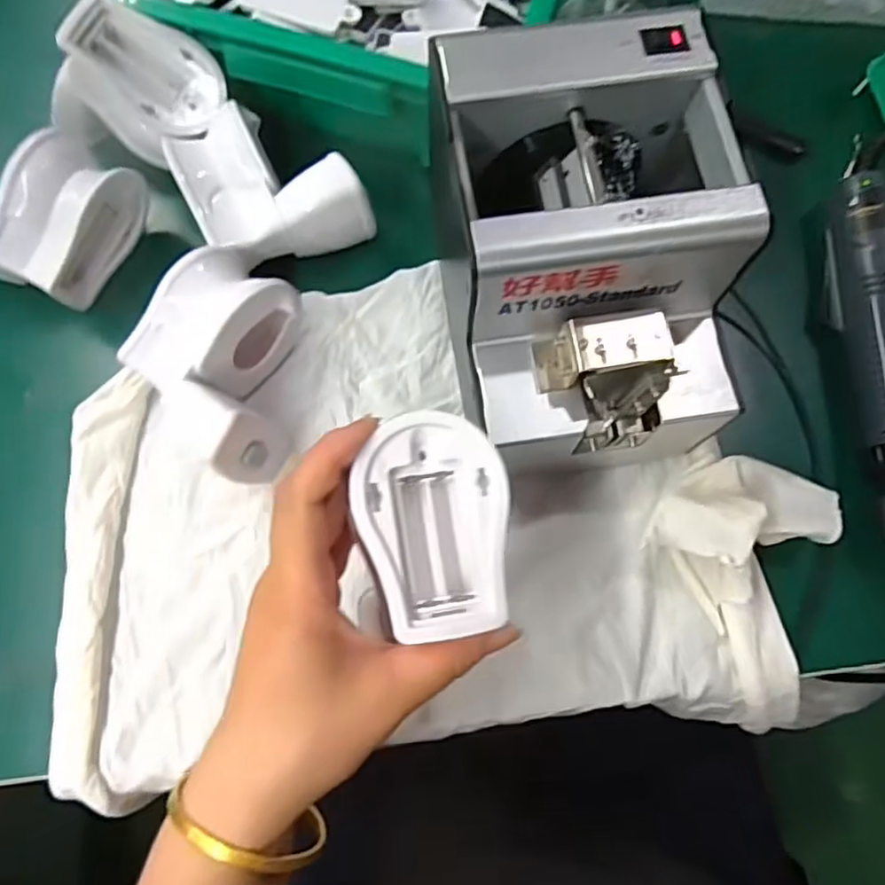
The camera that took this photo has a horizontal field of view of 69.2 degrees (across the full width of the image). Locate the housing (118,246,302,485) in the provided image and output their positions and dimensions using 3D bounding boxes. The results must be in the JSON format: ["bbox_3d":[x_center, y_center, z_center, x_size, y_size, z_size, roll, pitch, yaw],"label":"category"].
[{"bbox_3d":[-0.114,-0.042,0.362,0.114,0.060,0.100,40,77,11],"label":"housing"}]

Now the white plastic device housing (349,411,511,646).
[{"bbox_3d":[-0.003,0.034,0.261,0.059,0.028,0.086,-4,74,0],"label":"white plastic device housing"}]

